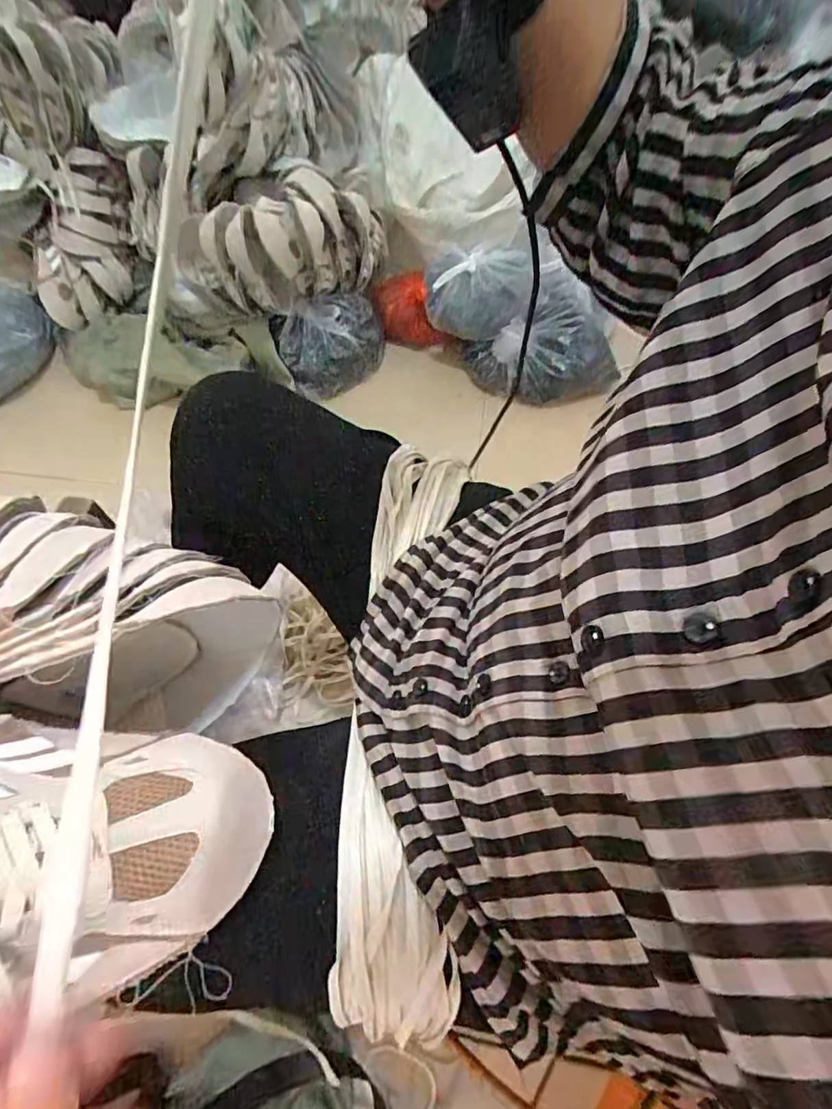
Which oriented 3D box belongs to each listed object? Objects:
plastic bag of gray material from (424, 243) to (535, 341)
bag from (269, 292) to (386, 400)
[{"bbox_3d":[0.127,-0.521,1.035,0.220,0.143,0.118,11,61,8],"label":"plastic bag of gray material"},{"bbox_3d":[-0.169,-0.422,1.069,0.214,0.144,0.115,-27,63,-13],"label":"bag"}]

